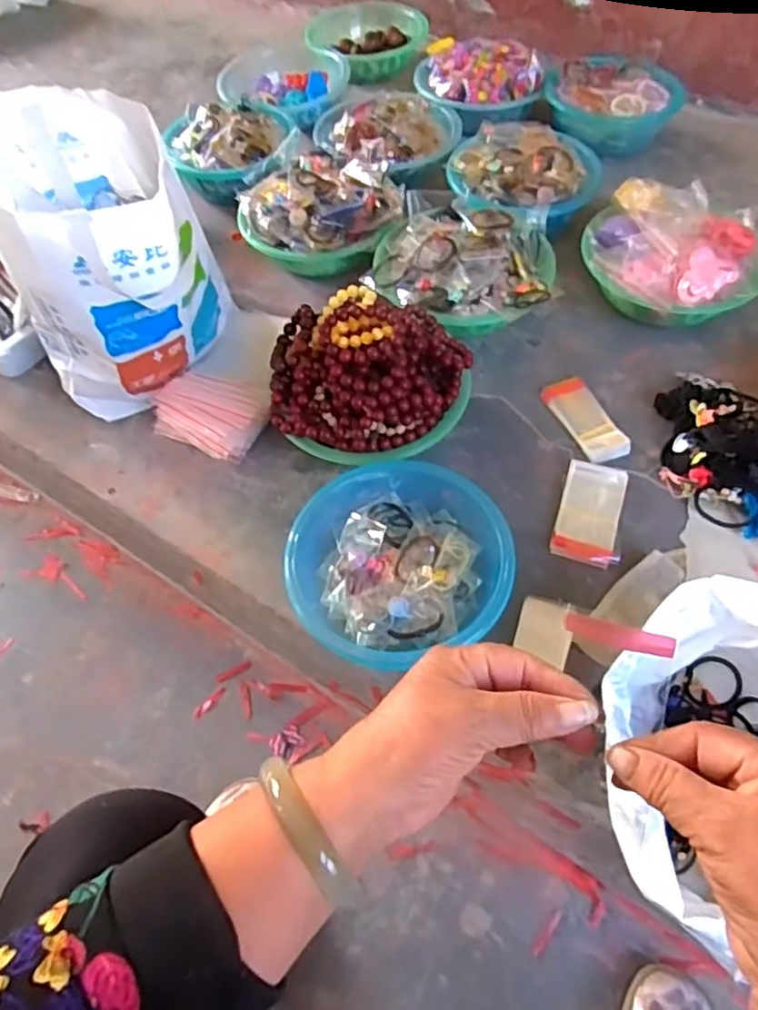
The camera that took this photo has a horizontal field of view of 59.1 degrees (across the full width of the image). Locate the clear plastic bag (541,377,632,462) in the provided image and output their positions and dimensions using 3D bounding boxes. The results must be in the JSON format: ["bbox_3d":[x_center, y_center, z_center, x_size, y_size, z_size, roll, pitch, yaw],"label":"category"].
[{"bbox_3d":[0.254,-0.109,0.827,0.055,0.018,0.133,-21,60,-8],"label":"clear plastic bag"}]

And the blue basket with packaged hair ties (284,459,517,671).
[{"bbox_3d":[0.021,0.061,0.703,0.219,0.081,0.209,-2,59,3],"label":"blue basket with packaged hair ties"}]

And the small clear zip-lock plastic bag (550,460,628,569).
[{"bbox_3d":[0.239,0.010,0.754,0.069,0.019,0.130,14,61,13],"label":"small clear zip-lock plastic bag"}]

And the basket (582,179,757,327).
[{"bbox_3d":[0.400,-0.336,0.906,0.230,0.108,0.227,-2,57,2],"label":"basket"}]

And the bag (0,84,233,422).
[{"bbox_3d":[-0.313,-0.284,0.784,0.220,0.289,0.231,-19,58,-9],"label":"bag"}]

